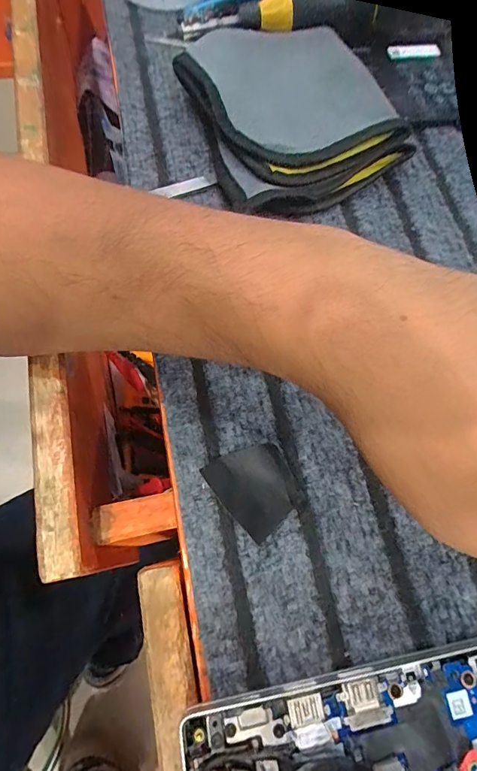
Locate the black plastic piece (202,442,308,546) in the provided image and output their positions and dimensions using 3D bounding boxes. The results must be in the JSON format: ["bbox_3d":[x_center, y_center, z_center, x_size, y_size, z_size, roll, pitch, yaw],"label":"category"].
[{"bbox_3d":[0.008,0.045,0.190,0.034,0.005,0.039,-34,76,-17],"label":"black plastic piece"}]

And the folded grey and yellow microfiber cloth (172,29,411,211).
[{"bbox_3d":[0.034,-0.166,0.258,0.118,0.046,0.116,-22,73,-14],"label":"folded grey and yellow microfiber cloth"}]

